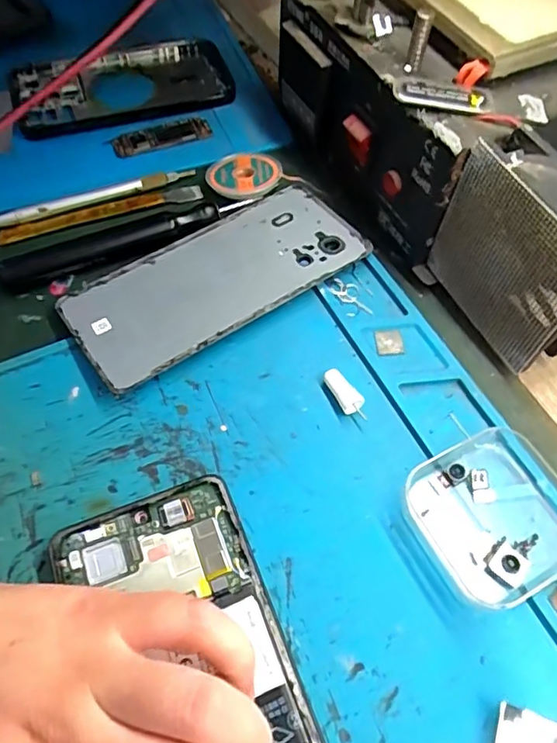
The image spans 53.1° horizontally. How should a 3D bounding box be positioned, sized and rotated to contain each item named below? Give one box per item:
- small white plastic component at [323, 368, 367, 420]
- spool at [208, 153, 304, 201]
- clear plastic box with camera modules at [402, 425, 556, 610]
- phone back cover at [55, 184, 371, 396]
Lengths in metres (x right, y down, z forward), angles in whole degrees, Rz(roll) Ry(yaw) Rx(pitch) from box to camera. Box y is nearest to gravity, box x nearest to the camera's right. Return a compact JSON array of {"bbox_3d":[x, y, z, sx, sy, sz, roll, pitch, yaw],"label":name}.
[{"bbox_3d":[0.032,0.011,0.266,0.010,0.010,0.027,-24,62,-14],"label":"small white plastic component"},{"bbox_3d":[-0.019,-0.119,0.334,0.048,0.008,0.039,-22,61,-13],"label":"spool"},{"bbox_3d":[0.094,0.059,0.236,0.067,0.015,0.063,-25,62,-15],"label":"clear plastic box with camera modules"},{"bbox_3d":[-0.031,-0.051,0.299,0.158,0.010,0.070,-31,63,-18],"label":"phone back cover"}]

